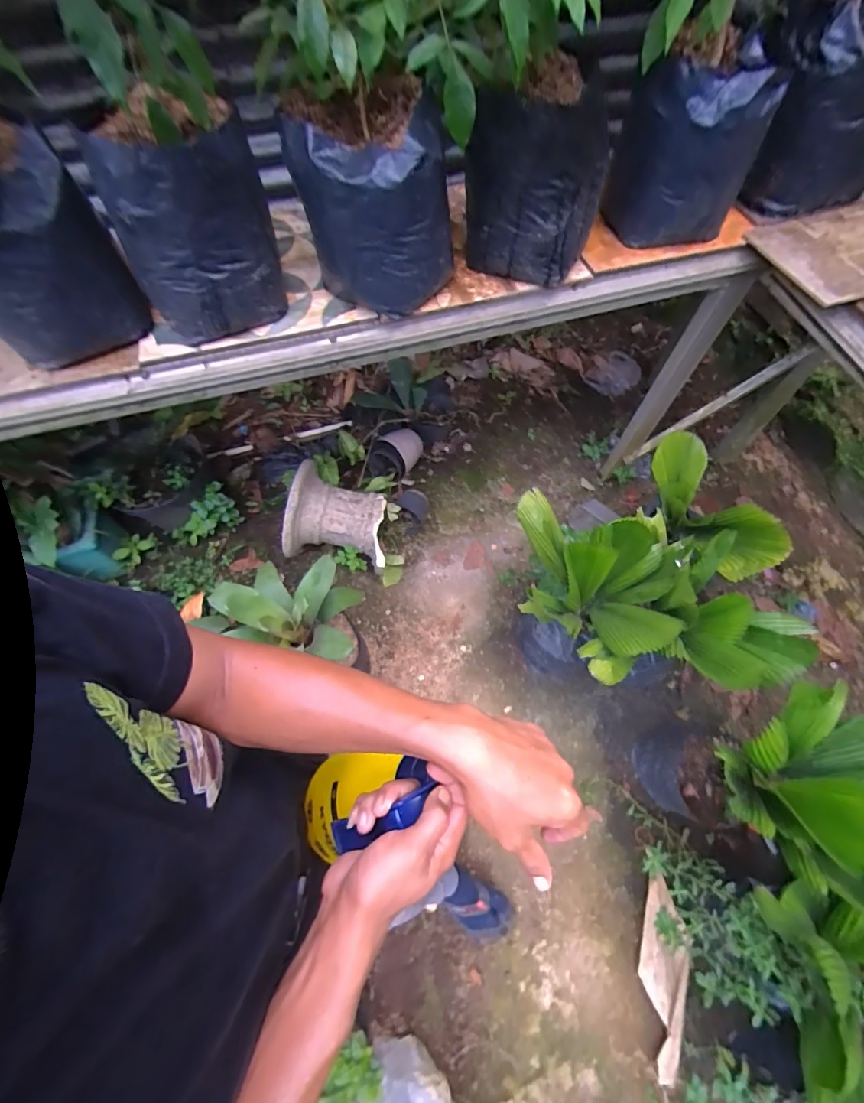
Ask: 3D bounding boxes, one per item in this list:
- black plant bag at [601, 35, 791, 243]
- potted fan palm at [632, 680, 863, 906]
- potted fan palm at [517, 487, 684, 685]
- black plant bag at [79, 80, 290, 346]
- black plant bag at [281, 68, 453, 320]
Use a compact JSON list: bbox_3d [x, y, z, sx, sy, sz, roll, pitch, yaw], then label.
[{"bbox_3d":[0.427,-0.670,0.739,0.170,0.217,0.169,-30,69,-17],"label":"black plant bag"},{"bbox_3d":[0.695,0.494,0.943,0.363,0.584,0.324,-11,65,-9],"label":"potted fan palm"},{"bbox_3d":[0.329,0.133,1.118,0.316,0.509,0.410,11,63,2],"label":"potted fan palm"},{"bbox_3d":[-0.351,-0.489,0.650,0.199,0.222,0.199,-20,67,-13],"label":"black plant bag"},{"bbox_3d":[-0.090,-0.528,0.686,0.218,0.205,0.198,-16,66,-11],"label":"black plant bag"}]

